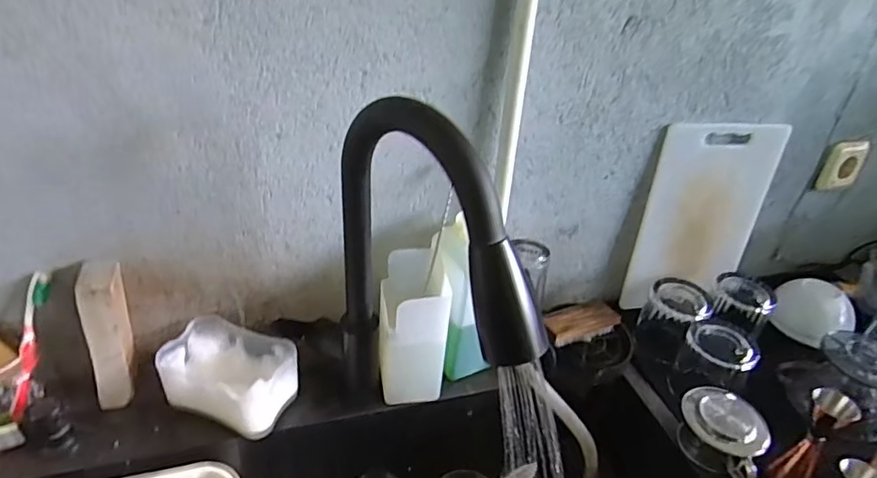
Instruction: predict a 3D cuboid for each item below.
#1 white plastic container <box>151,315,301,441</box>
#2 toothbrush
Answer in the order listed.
[{"bbox_3d":[-0.241,0.157,0.624,0.140,0.067,0.098,15,35,14],"label":"white plastic container"},{"bbox_3d":[-0.430,0.113,0.563,0.016,0.153,0.017,9,-1,5],"label":"toothbrush"}]

